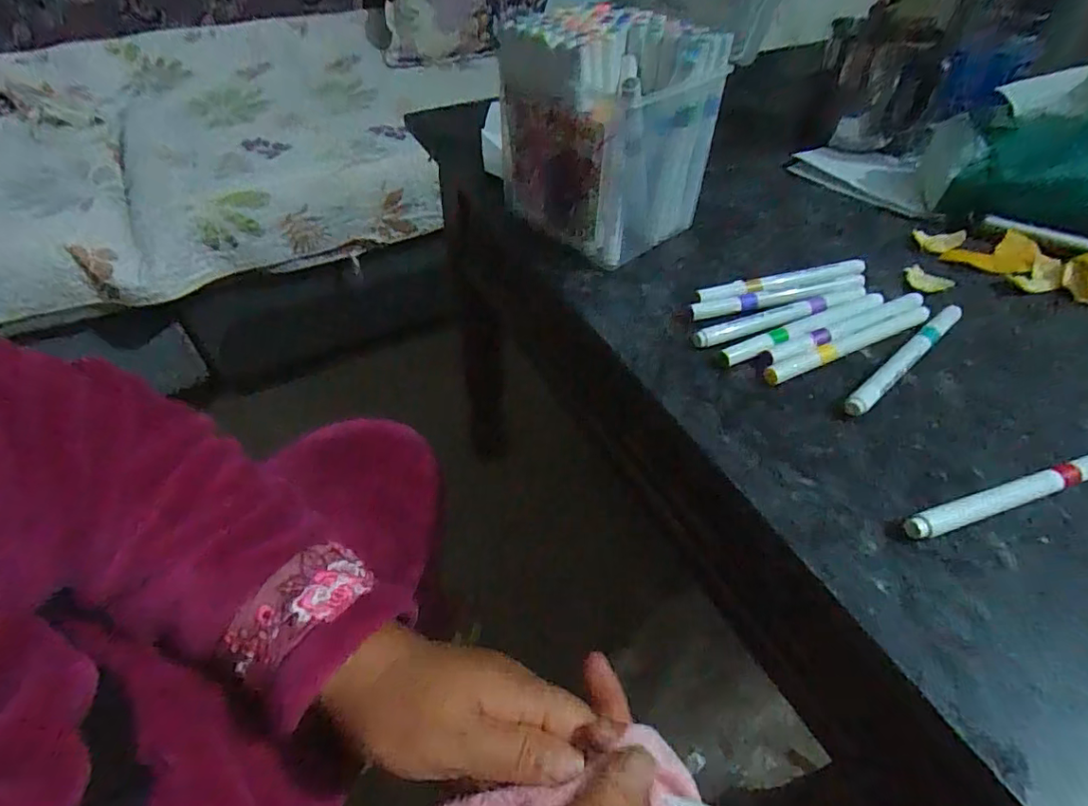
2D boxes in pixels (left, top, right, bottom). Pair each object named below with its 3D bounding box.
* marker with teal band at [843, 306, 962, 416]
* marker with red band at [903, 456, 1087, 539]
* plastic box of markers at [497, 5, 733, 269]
[{"bbox_3d":[0.229,-0.029,0.343,0.135,0.011,0.012,-33,56,-25],"label":"marker with teal band"},{"bbox_3d":[0.242,0.046,0.278,0.136,0.012,0.011,-14,50,-12],"label":"marker with red band"},{"bbox_3d":[0.044,-0.201,0.415,0.107,0.143,0.138,-31,55,-24],"label":"plastic box of markers"}]

